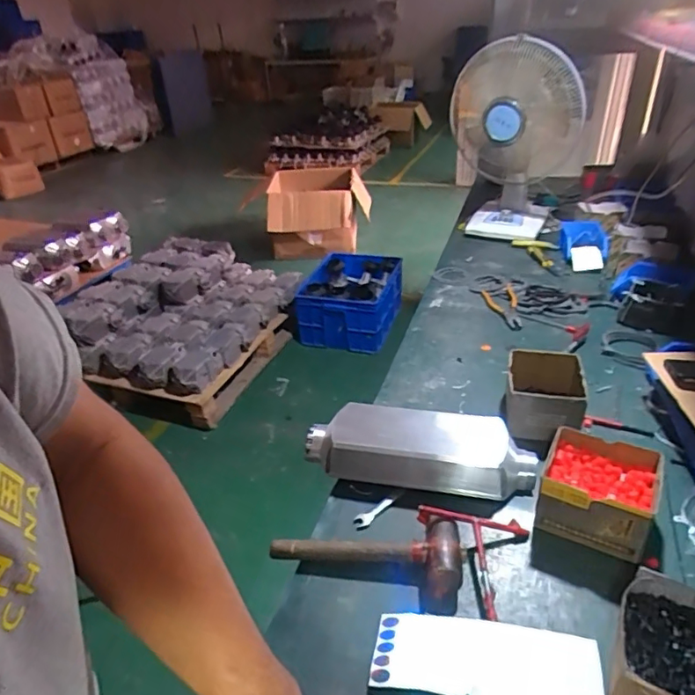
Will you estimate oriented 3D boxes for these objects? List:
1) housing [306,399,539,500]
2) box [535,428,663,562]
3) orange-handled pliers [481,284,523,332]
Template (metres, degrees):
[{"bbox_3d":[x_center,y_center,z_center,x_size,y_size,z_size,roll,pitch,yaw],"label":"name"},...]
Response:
[{"bbox_3d":[0.121,0.174,0.914,0.380,0.083,0.136,2,32,13],"label":"housing"},{"bbox_3d":[0.378,0.215,0.796,0.151,0.096,0.143,13,36,28],"label":"box"},{"bbox_3d":[0.412,-0.106,1.372,0.083,0.016,0.211,-4,32,2],"label":"orange-handled pliers"}]

